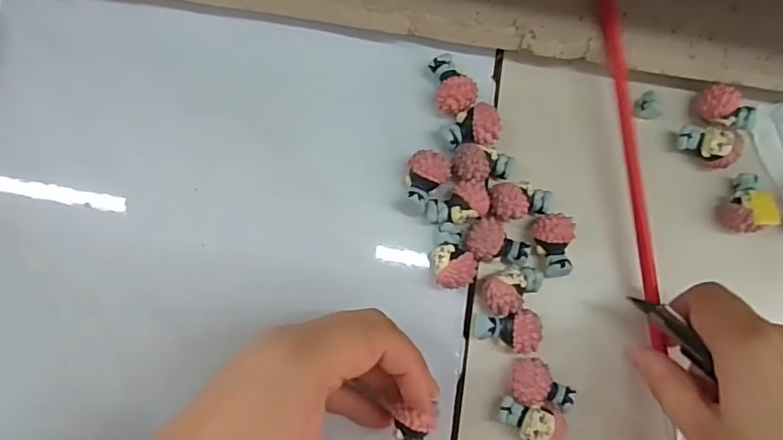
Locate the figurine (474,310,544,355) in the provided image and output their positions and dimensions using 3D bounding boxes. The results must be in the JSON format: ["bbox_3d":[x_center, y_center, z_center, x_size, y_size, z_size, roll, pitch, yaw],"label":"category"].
[{"bbox_3d":[0.052,0.049,0.237,0.029,0.016,0.018,12,81,-2],"label":"figurine"}]

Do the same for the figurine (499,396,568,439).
[{"bbox_3d":[0.063,0.088,0.231,0.029,0.018,0.020,37,81,3],"label":"figurine"}]

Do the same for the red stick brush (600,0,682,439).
[{"bbox_3d":[0.116,0.005,0.242,0.015,0.014,0.245,-8,84,-4],"label":"red stick brush"}]

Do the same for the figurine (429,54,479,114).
[{"bbox_3d":[0.030,-0.066,0.251,0.019,0.015,0.029,-9,82,-5],"label":"figurine"}]

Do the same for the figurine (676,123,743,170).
[{"bbox_3d":[0.157,-0.038,0.258,0.027,0.017,0.016,34,81,2],"label":"figurine"}]

